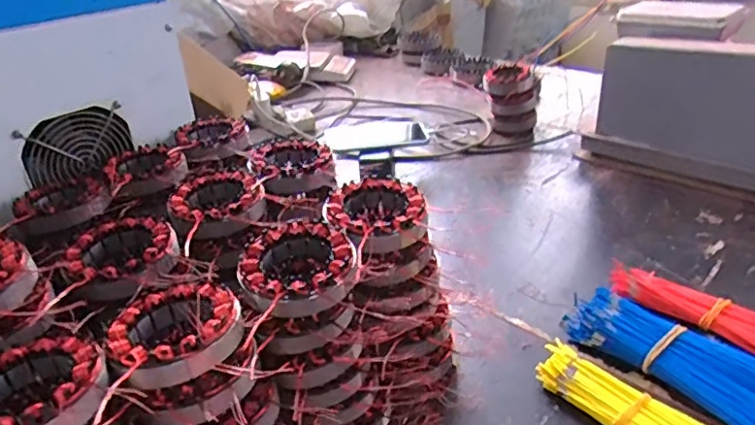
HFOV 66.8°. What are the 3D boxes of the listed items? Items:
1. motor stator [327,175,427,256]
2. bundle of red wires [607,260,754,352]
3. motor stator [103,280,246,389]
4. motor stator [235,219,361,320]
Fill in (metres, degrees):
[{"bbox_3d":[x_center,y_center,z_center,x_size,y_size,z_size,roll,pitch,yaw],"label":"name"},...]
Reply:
[{"bbox_3d":[-0.001,0.004,0.488,0.080,0.029,0.088,-8,30,-8],"label":"motor stator"},{"bbox_3d":[0.362,0.113,0.586,0.249,0.032,0.058,24,39,39],"label":"bundle of red wires"},{"bbox_3d":[-0.135,0.078,0.386,0.086,0.023,0.092,-9,31,-12],"label":"motor stator"},{"bbox_3d":[-0.060,0.043,0.437,0.087,0.029,0.089,-10,30,-12],"label":"motor stator"}]

